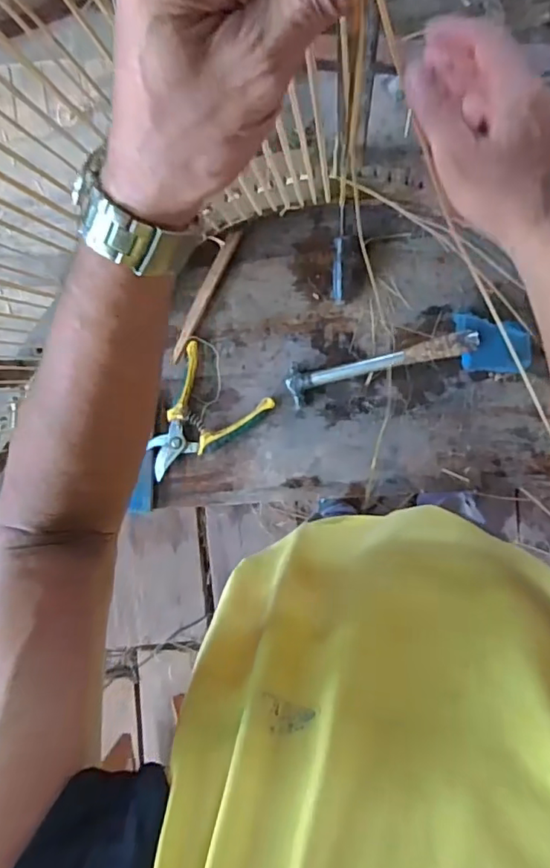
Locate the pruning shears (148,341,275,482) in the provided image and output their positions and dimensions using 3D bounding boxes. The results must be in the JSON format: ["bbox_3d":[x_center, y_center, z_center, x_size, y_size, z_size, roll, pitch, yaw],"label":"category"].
[{"bbox_3d":[-0.108,-0.015,0.727,0.134,0.016,0.169,38,94,0],"label":"pruning shears"}]

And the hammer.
[{"bbox_3d":[0.128,-0.084,0.670,0.233,0.020,0.047,-13,93,21],"label":"hammer"}]

